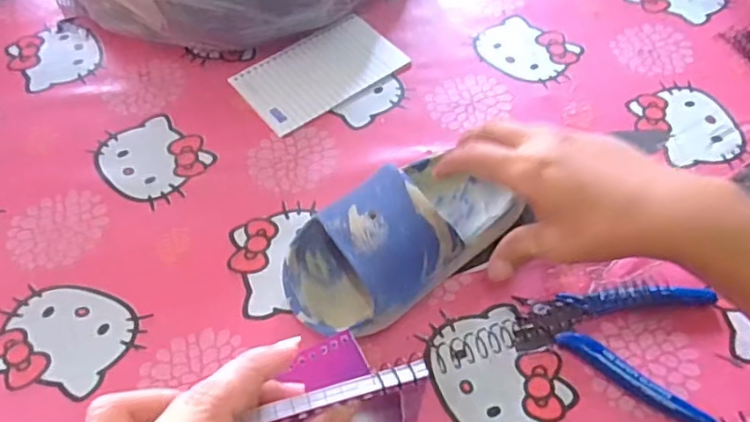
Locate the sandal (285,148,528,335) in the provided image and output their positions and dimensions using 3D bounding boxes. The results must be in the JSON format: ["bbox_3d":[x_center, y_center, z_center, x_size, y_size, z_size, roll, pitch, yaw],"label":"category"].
[{"bbox_3d":[0.020,0.008,0.386,0.166,0.054,0.083,-33,60,-20],"label":"sandal"}]

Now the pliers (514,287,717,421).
[{"bbox_3d":[0.144,0.071,0.368,0.107,0.015,0.086,16,56,12],"label":"pliers"}]

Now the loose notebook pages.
[{"bbox_3d":[-0.045,-0.116,0.510,0.129,0.007,0.078,-33,60,-20],"label":"loose notebook pages"}]

